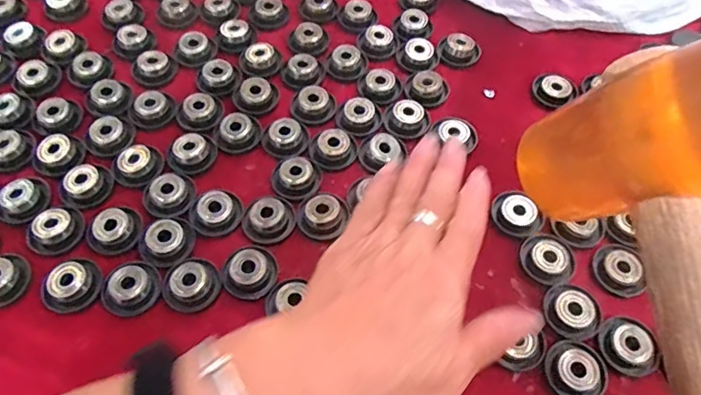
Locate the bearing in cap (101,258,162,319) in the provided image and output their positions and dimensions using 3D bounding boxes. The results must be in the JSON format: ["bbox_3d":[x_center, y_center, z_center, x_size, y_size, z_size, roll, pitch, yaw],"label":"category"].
[{"bbox_3d":[-0.127,0.051,0.305,0.032,0.007,0.033,1,57,-1],"label":"bearing in cap"}]

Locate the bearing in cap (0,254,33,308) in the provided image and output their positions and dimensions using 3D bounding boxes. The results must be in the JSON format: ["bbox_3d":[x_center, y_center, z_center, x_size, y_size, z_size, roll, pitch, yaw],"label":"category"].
[{"bbox_3d":[-0.204,0.047,0.306,0.027,0.011,0.033,30,62,17],"label":"bearing in cap"}]

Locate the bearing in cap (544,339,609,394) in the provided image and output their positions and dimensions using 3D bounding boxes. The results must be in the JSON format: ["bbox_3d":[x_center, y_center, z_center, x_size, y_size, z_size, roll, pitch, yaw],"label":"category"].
[{"bbox_3d":[0.124,0.095,0.290,0.032,0.007,0.029,39,64,21],"label":"bearing in cap"}]

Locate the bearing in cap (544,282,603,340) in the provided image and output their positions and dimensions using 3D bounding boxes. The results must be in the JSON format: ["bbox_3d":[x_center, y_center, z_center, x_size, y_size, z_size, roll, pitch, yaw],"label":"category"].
[{"bbox_3d":[0.130,0.066,0.308,0.032,0.009,0.029,25,60,15],"label":"bearing in cap"}]

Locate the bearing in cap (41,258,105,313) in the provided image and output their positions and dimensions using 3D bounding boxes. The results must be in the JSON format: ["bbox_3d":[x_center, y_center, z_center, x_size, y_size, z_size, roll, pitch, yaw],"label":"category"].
[{"bbox_3d":[-0.162,0.050,0.306,0.033,0.010,0.029,-38,65,-22],"label":"bearing in cap"}]

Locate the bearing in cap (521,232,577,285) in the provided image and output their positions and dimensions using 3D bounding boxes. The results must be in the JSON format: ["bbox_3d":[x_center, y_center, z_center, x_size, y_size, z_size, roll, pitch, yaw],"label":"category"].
[{"bbox_3d":[0.121,0.037,0.324,0.031,0.006,0.031,1,57,-1],"label":"bearing in cap"}]

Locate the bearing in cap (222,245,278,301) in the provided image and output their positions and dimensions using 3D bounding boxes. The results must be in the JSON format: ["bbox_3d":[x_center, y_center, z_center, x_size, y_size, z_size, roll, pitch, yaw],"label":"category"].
[{"bbox_3d":[-0.060,0.042,0.311,0.031,0.012,0.030,1,57,-1],"label":"bearing in cap"}]

